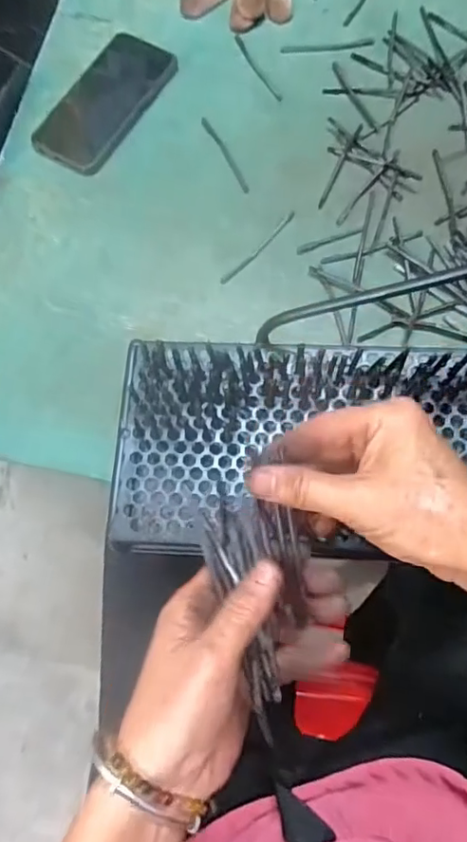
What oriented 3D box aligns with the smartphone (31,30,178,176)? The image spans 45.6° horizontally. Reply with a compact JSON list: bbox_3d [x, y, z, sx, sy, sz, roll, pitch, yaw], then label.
[{"bbox_3d":[-0.129,-0.326,0.564,0.081,0.005,0.169,26,75,10],"label":"smartphone"}]

